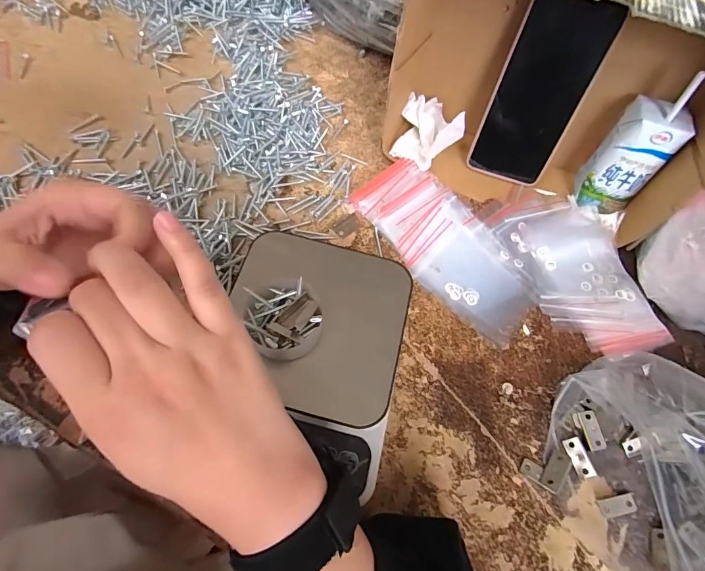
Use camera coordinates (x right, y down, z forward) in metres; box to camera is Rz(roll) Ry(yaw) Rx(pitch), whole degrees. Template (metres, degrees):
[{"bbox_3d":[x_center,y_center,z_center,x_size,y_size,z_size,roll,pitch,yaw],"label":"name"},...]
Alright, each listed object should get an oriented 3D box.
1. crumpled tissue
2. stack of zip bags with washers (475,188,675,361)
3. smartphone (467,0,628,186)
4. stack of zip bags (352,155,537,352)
[{"bbox_3d":[0.080,-0.163,0.421,0.066,0.047,0.082,27,64,7],"label":"crumpled tissue"},{"bbox_3d":[0.217,-0.019,0.385,0.107,0.012,0.183,-24,69,-16],"label":"stack of zip bags with washers"},{"bbox_3d":[0.175,-0.177,0.377,0.075,0.162,0.015,19,45,6],"label":"smartphone"},{"bbox_3d":[0.092,-0.041,0.376,0.090,0.019,0.193,-39,74,-21],"label":"stack of zip bags"}]

